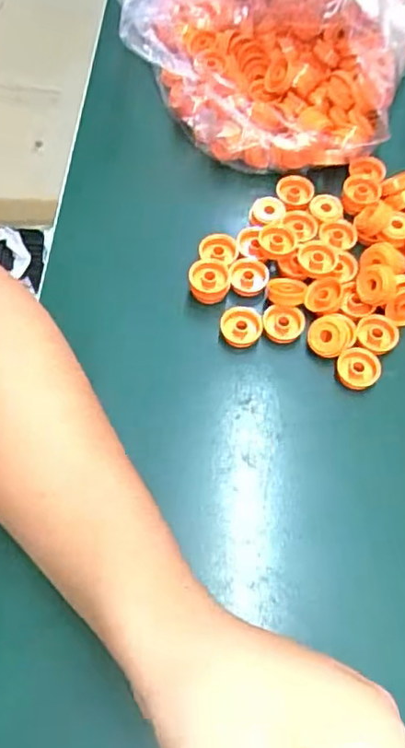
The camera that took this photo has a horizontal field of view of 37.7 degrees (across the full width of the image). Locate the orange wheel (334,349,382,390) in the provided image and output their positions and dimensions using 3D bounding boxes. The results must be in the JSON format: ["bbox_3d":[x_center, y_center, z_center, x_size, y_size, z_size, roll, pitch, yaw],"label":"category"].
[{"bbox_3d":[0.094,-0.003,0.360,0.025,0.013,0.023,0,64,0],"label":"orange wheel"}]

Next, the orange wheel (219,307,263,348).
[{"bbox_3d":[0.024,-0.029,0.371,0.026,0.013,0.023,10,64,5],"label":"orange wheel"}]

